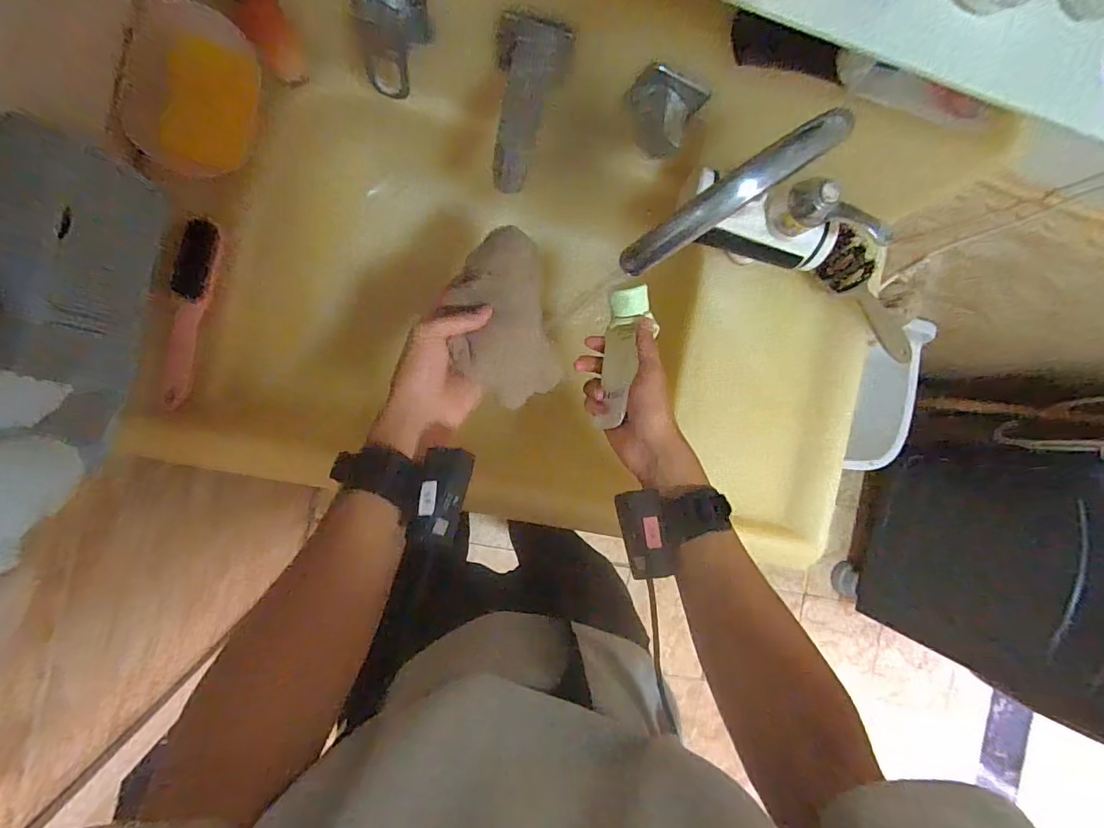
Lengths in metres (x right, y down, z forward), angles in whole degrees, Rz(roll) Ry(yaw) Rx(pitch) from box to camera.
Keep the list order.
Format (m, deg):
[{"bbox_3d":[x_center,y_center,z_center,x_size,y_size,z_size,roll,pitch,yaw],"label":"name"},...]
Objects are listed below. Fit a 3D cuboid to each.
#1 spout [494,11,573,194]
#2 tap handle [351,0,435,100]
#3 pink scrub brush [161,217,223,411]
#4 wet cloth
[{"bbox_3d":[-0.022,-0.269,0.446,0.064,0.049,0.132,8,90,-10],"label":"spout"},{"bbox_3d":[-0.138,-0.327,0.437,0.062,0.085,0.049,2,91,-10],"label":"tap handle"},{"bbox_3d":[-0.351,-0.095,0.485,0.017,0.036,0.180,11,89,27],"label":"pink scrub brush"},{"bbox_3d":[-0.045,-0.089,0.469,0.094,0.080,0.159,-15,94,-9],"label":"wet cloth"}]

